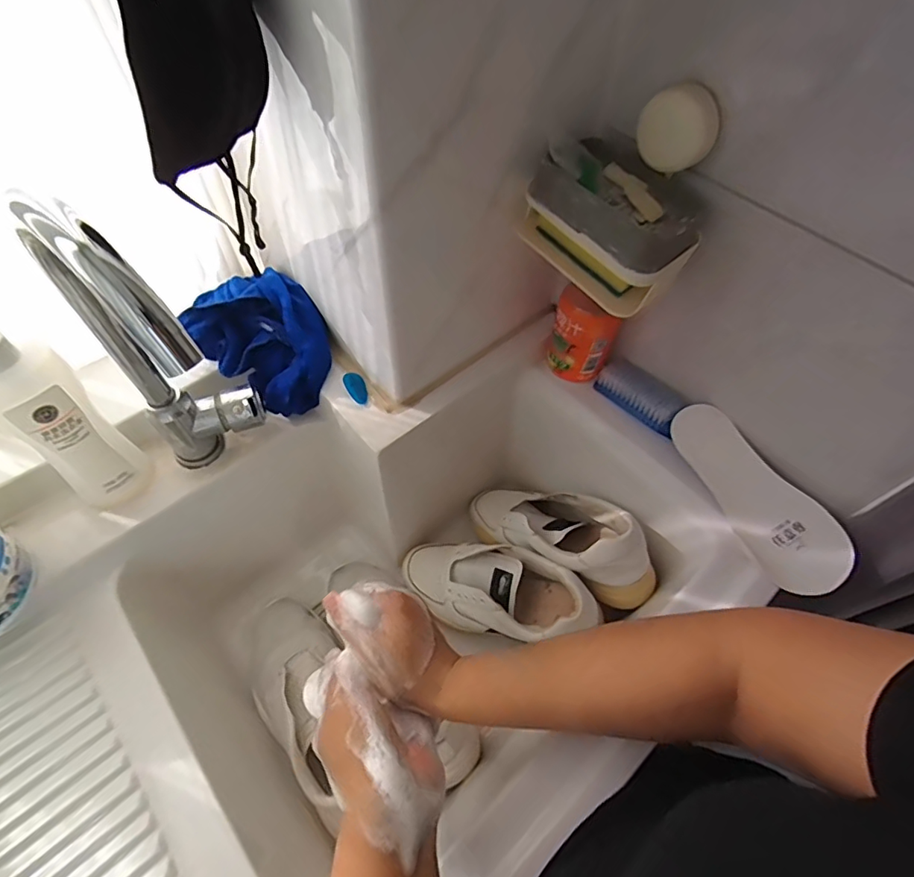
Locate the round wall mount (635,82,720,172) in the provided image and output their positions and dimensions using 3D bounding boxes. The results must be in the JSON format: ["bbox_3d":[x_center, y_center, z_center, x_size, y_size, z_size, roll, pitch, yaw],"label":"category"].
[{"bbox_3d":[0.162,-0.228,0.378,0.055,0.053,0.015,32,61,18],"label":"round wall mount"}]

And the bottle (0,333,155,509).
[{"bbox_3d":[-0.322,-0.019,0.405,0.053,0.216,0.043,-17,59,-12],"label":"bottle"}]

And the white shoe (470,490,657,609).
[{"bbox_3d":[0.108,0.101,0.579,0.223,0.089,0.088,19,54,44],"label":"white shoe"}]

